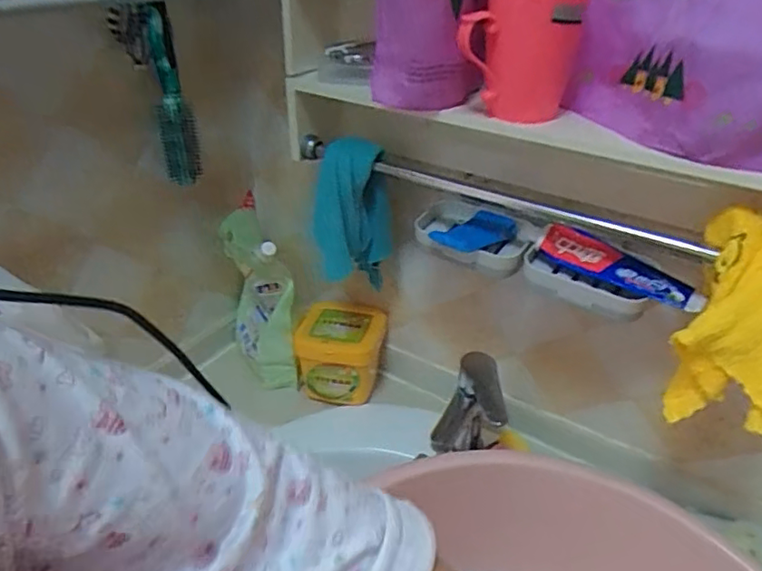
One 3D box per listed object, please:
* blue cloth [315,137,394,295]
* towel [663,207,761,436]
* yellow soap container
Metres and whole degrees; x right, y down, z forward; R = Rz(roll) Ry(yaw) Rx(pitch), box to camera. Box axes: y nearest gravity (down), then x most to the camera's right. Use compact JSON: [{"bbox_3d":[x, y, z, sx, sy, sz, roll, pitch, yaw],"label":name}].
[{"bbox_3d":[-0.035,-0.082,0.722,0.096,0.198,0.056,1,34,-2],"label":"blue cloth"},{"bbox_3d":[0.300,0.038,0.482,0.112,0.160,0.094,24,40,29],"label":"towel"},{"bbox_3d":[-0.061,0.103,0.871,0.119,0.107,0.109,7,34,7],"label":"yellow soap container"}]

